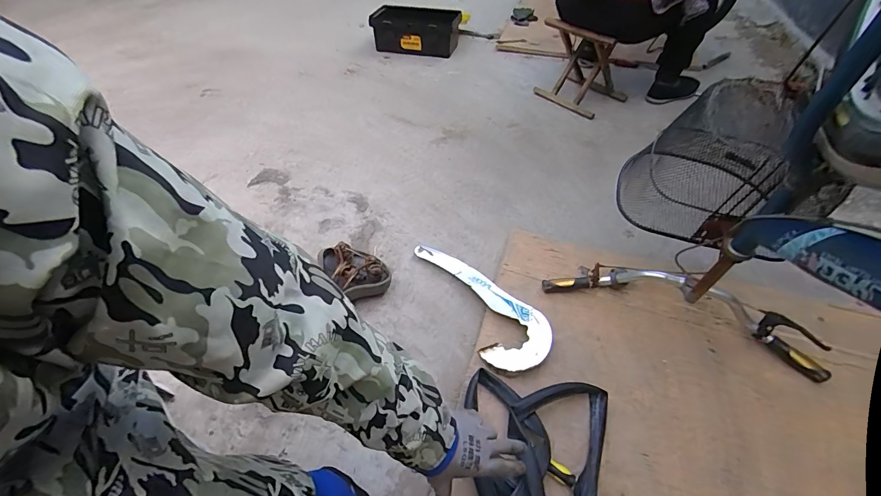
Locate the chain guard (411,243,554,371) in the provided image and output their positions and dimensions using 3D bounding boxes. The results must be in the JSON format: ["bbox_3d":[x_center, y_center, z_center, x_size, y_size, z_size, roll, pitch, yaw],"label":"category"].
[{"bbox_3d":[0.082,0.116,0.901,0.156,0.022,0.423,-33,49,-16],"label":"chain guard"}]

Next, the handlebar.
[{"bbox_3d":[0.542,0.106,0.833,0.580,0.126,0.150,20,62,14],"label":"handlebar"}]

